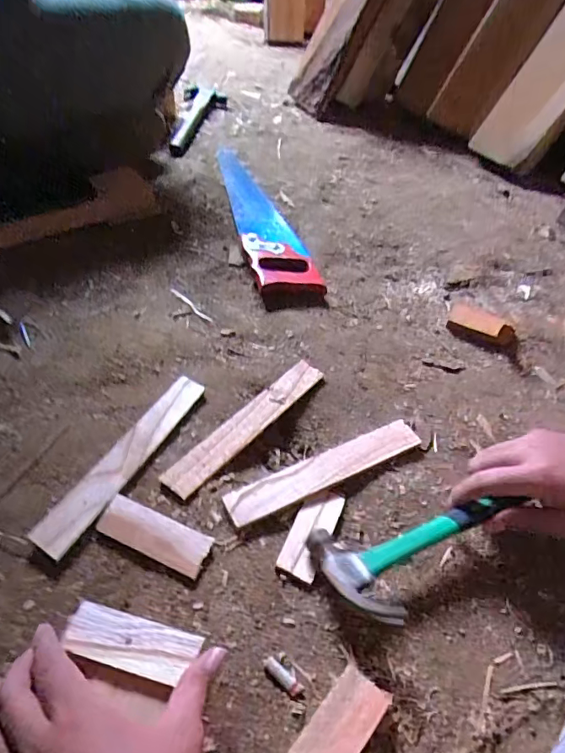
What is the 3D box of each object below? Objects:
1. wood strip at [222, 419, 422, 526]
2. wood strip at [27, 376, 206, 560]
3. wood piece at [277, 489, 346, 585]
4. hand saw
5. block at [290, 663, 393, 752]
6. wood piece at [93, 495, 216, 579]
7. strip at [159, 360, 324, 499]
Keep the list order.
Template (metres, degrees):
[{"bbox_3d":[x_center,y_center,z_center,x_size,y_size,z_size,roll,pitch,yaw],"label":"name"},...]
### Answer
[{"bbox_3d":[0.046,0.093,0.502,0.216,0.011,0.037,-20,55,-21],"label":"wood strip"},{"bbox_3d":[-0.152,0.079,0.488,0.037,0.016,0.214,28,53,17],"label":"wood strip"},{"bbox_3d":[0.028,0.141,0.457,0.035,0.010,0.091,23,52,13],"label":"wood piece"},{"bbox_3d":[-0.042,-0.279,0.824,0.094,0.029,0.474,-10,52,-14],"label":"hand saw"},{"bbox_3d":[0.033,0.259,0.348,0.038,0.020,0.101,36,56,22],"label":"block"},{"bbox_3d":[-0.114,0.140,0.442,0.101,0.007,0.037,21,52,11],"label":"wood piece"},{"bbox_3d":[-0.035,0.049,0.529,0.033,0.009,0.217,37,56,22],"label":"strip"}]

